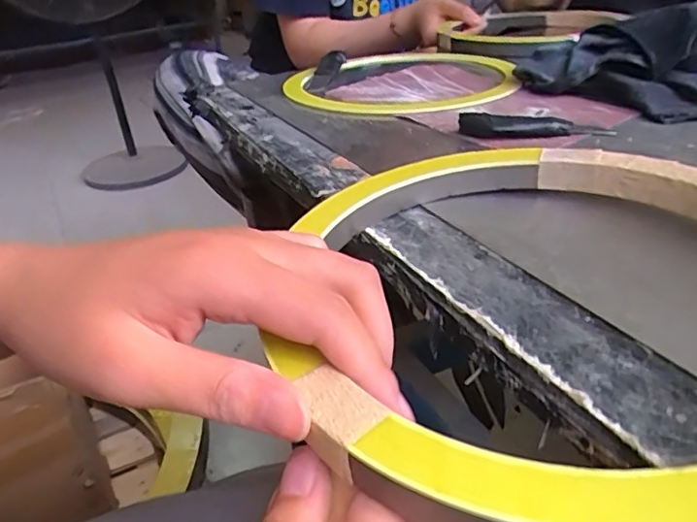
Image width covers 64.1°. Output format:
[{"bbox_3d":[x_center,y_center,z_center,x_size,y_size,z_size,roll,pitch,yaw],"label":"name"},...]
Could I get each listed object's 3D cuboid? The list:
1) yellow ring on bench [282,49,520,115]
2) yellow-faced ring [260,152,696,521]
[{"bbox_3d":[0.047,-0.178,0.536,0.210,0.009,0.231,-2,32,4],"label":"yellow ring on bench"},{"bbox_3d":[0.083,0.008,0.217,0.210,0.021,0.218,-2,32,4],"label":"yellow-faced ring"}]

